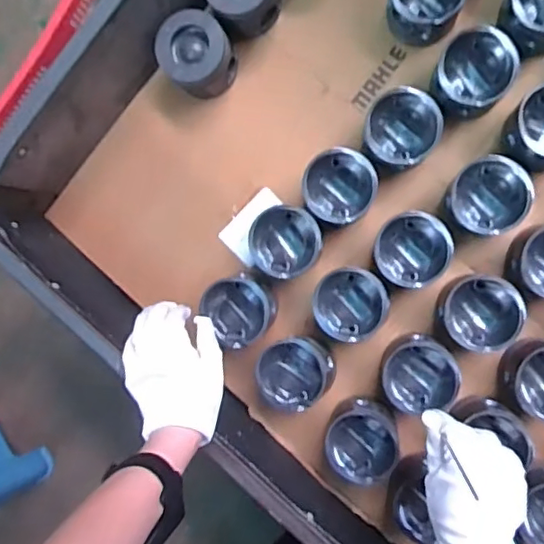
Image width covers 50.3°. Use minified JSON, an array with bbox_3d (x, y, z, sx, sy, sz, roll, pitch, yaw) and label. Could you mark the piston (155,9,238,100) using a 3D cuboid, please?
[{"bbox_3d":[-0.092,-0.268,0.724,0.082,0.075,0.090,0,92,8],"label":"piston"}]

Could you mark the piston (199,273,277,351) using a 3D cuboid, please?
[{"bbox_3d":[-0.038,0.043,0.718,0.082,0.069,0.076,0,92,8],"label":"piston"}]

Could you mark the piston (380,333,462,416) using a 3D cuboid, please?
[{"bbox_3d":[0.174,0.118,0.688,0.082,0.068,0.081,0,92,8],"label":"piston"}]

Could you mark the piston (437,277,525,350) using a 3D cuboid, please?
[{"bbox_3d":[0.239,0.047,0.679,0.087,0.070,0.082,0,92,8],"label":"piston"}]

